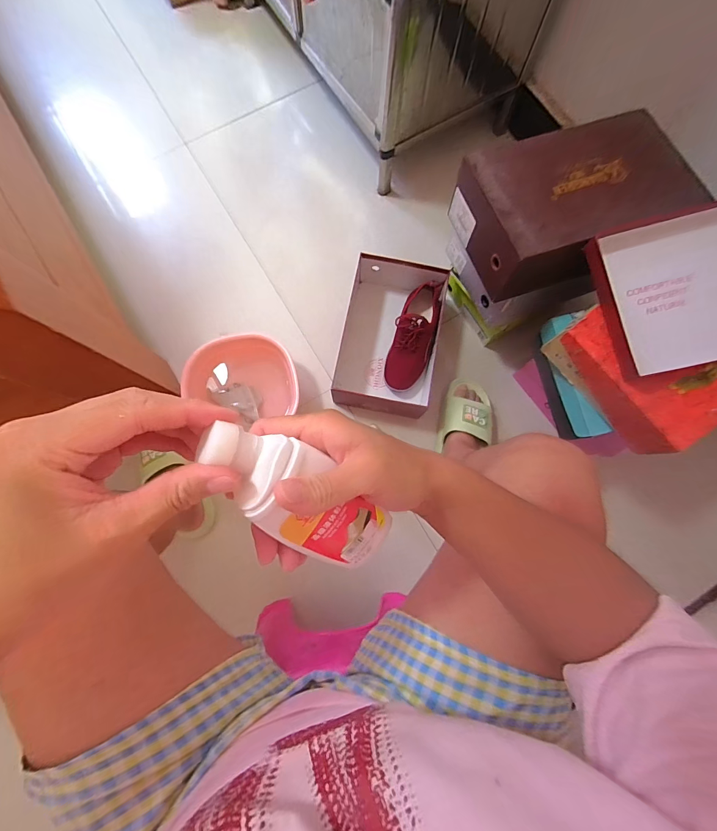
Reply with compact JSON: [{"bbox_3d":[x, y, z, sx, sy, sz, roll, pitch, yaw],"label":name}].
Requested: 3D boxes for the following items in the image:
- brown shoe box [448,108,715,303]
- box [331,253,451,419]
[{"bbox_3d":[0.354,-0.350,0.588,0.333,0.111,0.220,-17,80,-4],"label":"brown shoe box"},{"bbox_3d":[0.071,-0.178,0.816,0.207,0.113,0.344,11,79,1],"label":"box"}]

